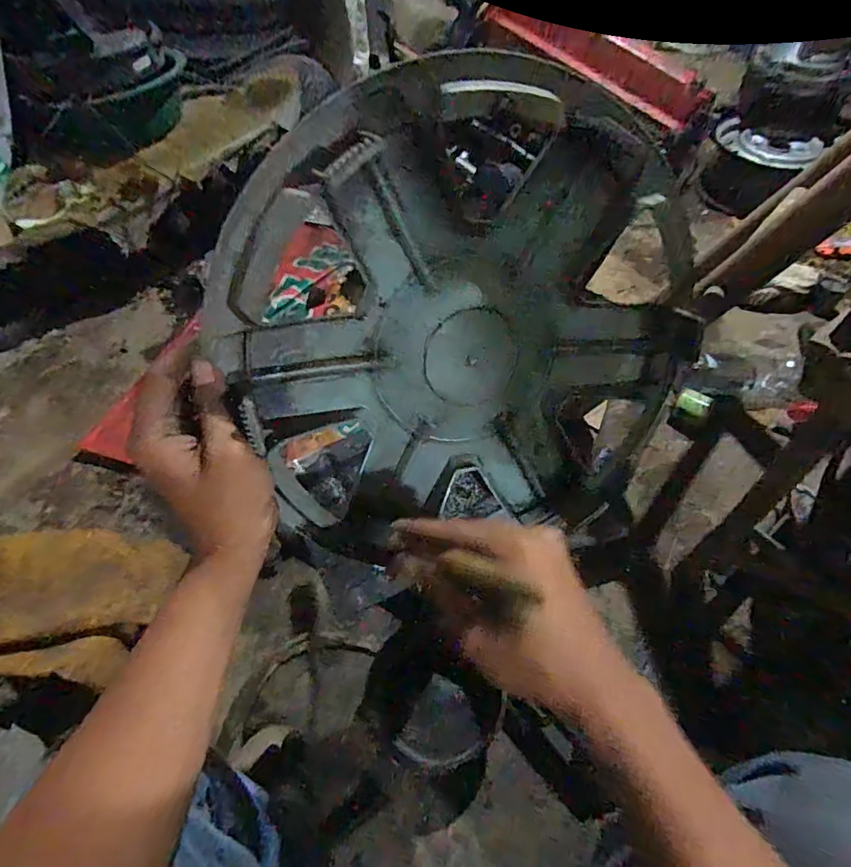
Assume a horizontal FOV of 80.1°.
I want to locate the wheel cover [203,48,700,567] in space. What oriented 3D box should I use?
[{"bbox_3d":[0.041,-0.056,0.372,0.348,0.340,0.042,-5,26,-18],"label":"wheel cover"}]

